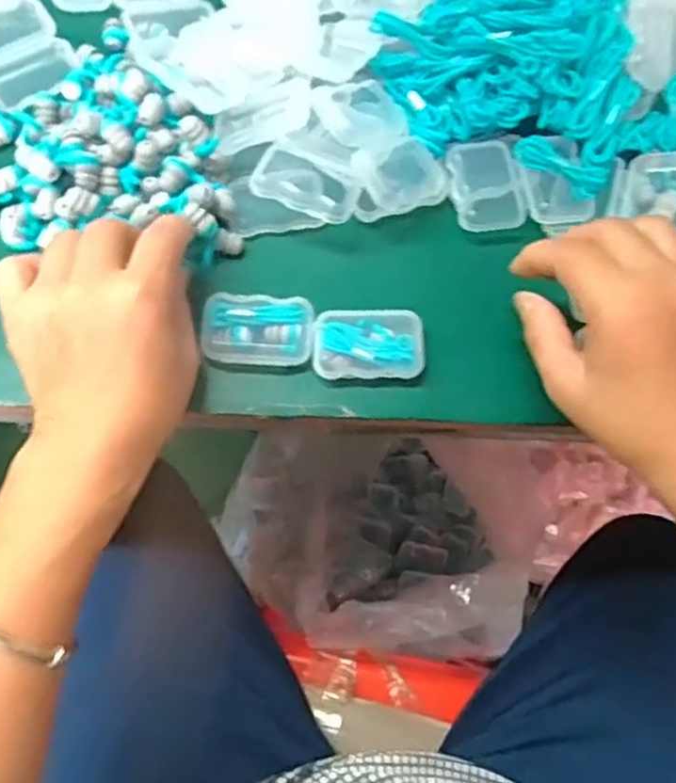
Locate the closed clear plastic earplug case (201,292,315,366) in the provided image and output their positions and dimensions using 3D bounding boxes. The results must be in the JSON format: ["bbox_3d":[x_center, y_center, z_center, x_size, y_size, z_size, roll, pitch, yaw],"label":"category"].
[{"bbox_3d":[-0.041,-0.031,0.370,0.055,0.015,0.037,1,70,-1],"label":"closed clear plastic earplug case"}]

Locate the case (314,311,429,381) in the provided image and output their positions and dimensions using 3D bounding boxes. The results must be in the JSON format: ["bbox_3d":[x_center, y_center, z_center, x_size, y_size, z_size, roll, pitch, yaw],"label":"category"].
[{"bbox_3d":[0.016,-0.023,0.369,0.055,0.016,0.034,-1,70,-2],"label":"case"}]

